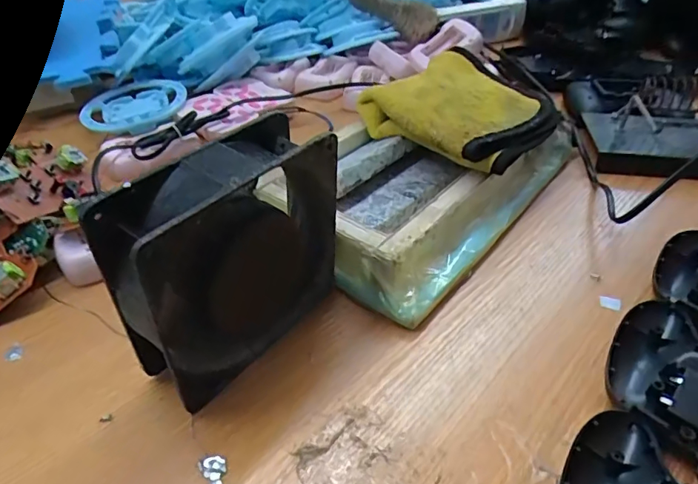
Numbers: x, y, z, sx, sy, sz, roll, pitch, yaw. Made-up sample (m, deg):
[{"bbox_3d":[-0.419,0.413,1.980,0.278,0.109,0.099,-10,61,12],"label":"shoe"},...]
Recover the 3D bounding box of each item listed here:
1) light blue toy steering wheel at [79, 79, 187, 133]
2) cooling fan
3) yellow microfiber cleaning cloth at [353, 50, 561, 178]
[{"bbox_3d":[-0.225,-0.146,0.506,0.102,0.018,0.104,0,40,0],"label":"light blue toy steering wheel"},{"bbox_3d":[-0.060,0.014,0.252,0.038,0.122,0.127,27,47,29],"label":"cooling fan"},{"bbox_3d":[0.097,-0.104,0.410,0.133,0.052,0.136,-25,46,-26],"label":"yellow microfiber cleaning cloth"}]

